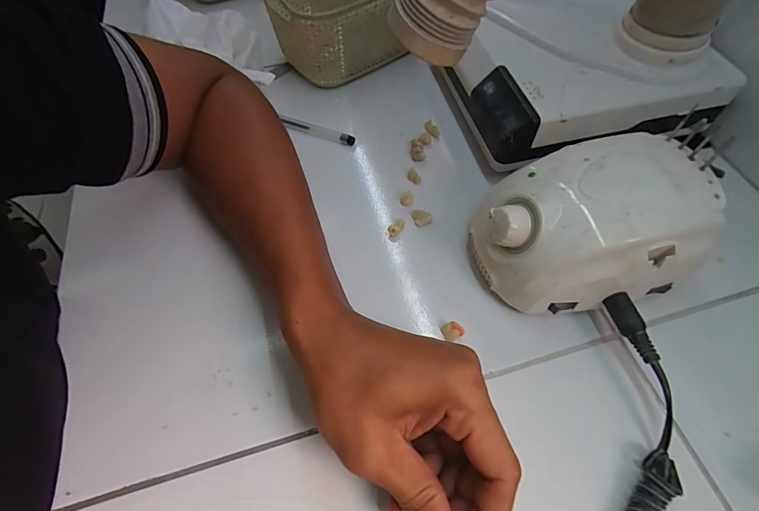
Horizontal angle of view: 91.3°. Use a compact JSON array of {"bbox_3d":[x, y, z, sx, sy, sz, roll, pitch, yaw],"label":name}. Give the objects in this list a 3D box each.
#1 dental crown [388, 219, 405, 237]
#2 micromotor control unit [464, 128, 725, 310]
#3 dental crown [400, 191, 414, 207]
[{"bbox_3d":[0.015,-0.023,0.314,0.017,0.008,0.008,-35,65,-17],"label":"dental crown"},{"bbox_3d":[0.141,-0.017,0.264,0.133,0.084,0.094,-10,60,-4],"label":"micromotor control unit"},{"bbox_3d":[0.024,-0.050,0.328,0.011,0.008,0.010,-1,60,1],"label":"dental crown"}]

